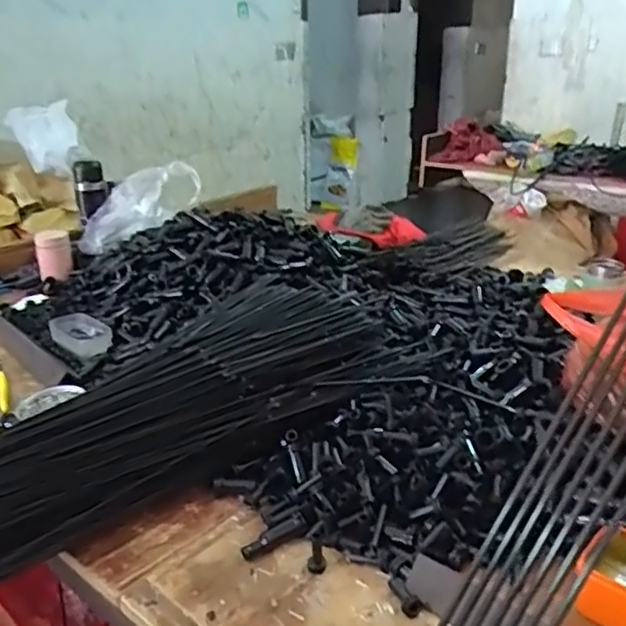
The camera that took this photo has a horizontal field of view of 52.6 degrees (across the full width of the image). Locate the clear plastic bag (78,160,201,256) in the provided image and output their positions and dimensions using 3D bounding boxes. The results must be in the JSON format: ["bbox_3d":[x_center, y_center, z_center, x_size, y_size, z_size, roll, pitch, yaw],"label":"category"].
[{"bbox_3d":[-0.369,-0.216,1.319,0.298,0.119,0.085,-34,19,12],"label":"clear plastic bag"}]

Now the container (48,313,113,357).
[{"bbox_3d":[-0.384,0.035,1.046,0.133,0.034,0.062,20,30,40],"label":"container"}]

